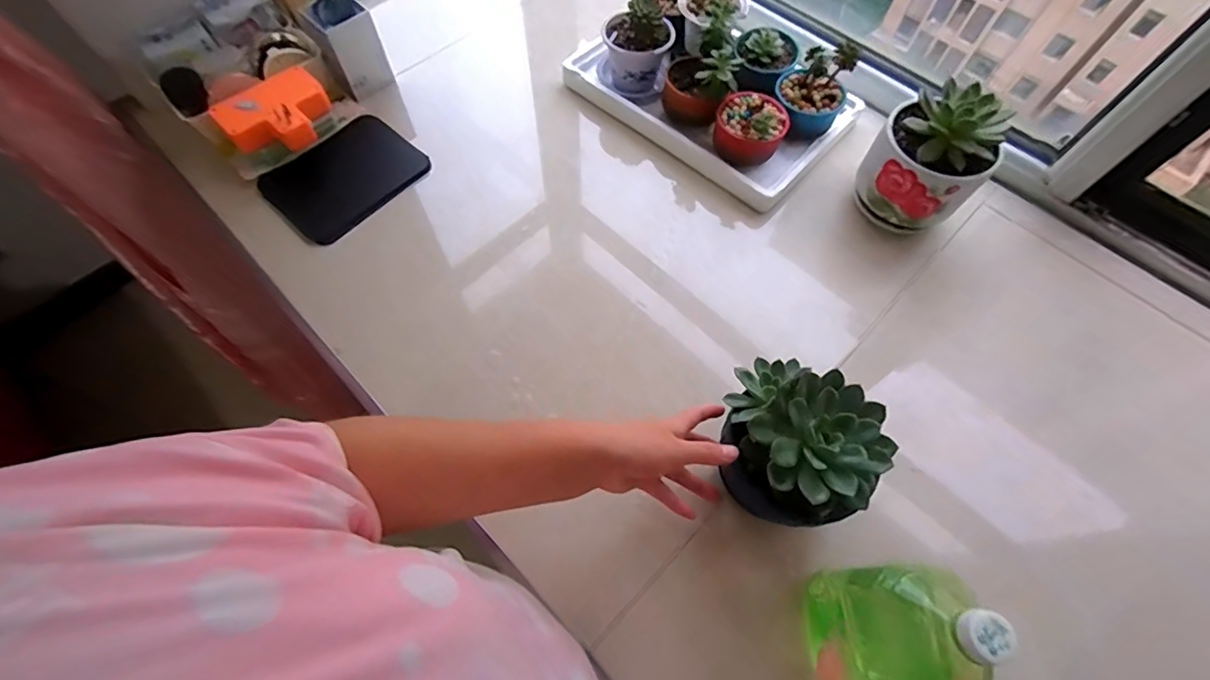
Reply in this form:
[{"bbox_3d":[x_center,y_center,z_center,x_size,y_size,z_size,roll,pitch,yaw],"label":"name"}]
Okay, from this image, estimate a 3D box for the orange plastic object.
[{"bbox_3d":[-0.464,-0.320,0.742,0.143,0.043,0.113,-41,71,-18],"label":"orange plastic object"}]

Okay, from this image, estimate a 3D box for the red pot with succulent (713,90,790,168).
[{"bbox_3d":[0.206,-0.305,0.738,0.094,0.074,0.093,0,64,-1],"label":"red pot with succulent"}]

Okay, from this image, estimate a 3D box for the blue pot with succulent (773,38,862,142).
[{"bbox_3d":[0.293,-0.351,0.742,0.096,0.102,0.100,0,64,-1],"label":"blue pot with succulent"}]

